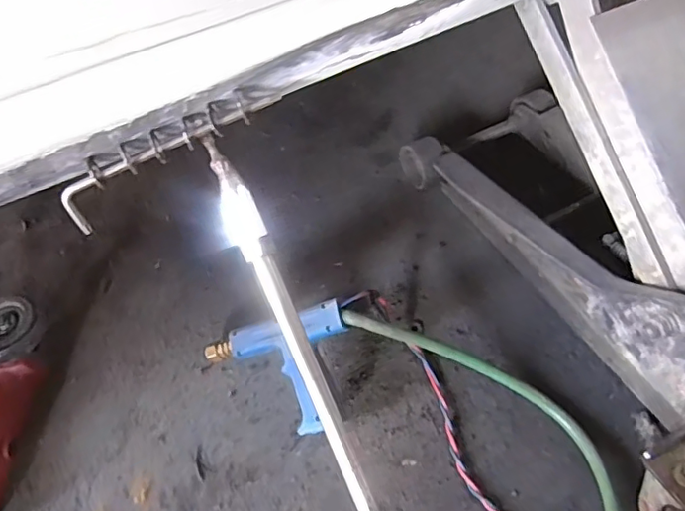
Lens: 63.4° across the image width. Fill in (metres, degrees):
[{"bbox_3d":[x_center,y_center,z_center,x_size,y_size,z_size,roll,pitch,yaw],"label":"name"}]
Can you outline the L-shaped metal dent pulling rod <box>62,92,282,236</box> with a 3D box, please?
[{"bbox_3d":[-0.123,-0.073,0.407,0.176,0.038,0.014,-28,56,0],"label":"L-shaped metal dent pulling rod"}]

